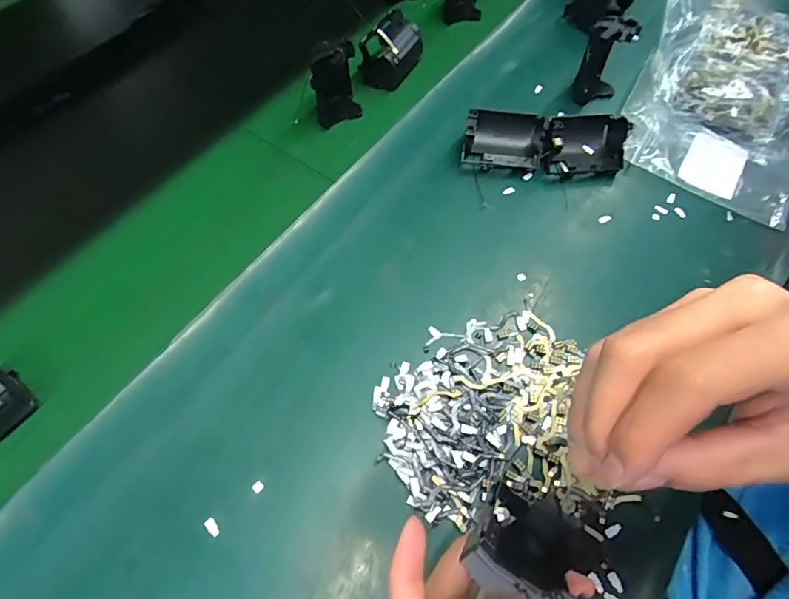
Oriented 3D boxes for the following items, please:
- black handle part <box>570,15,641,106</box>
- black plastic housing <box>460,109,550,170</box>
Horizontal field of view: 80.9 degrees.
[{"bbox_3d":[0.204,-0.233,0.450,0.040,0.074,0.034,26,65,11],"label":"black handle part"},{"bbox_3d":[0.100,-0.149,0.425,0.071,0.036,0.052,7,63,2],"label":"black plastic housing"}]

